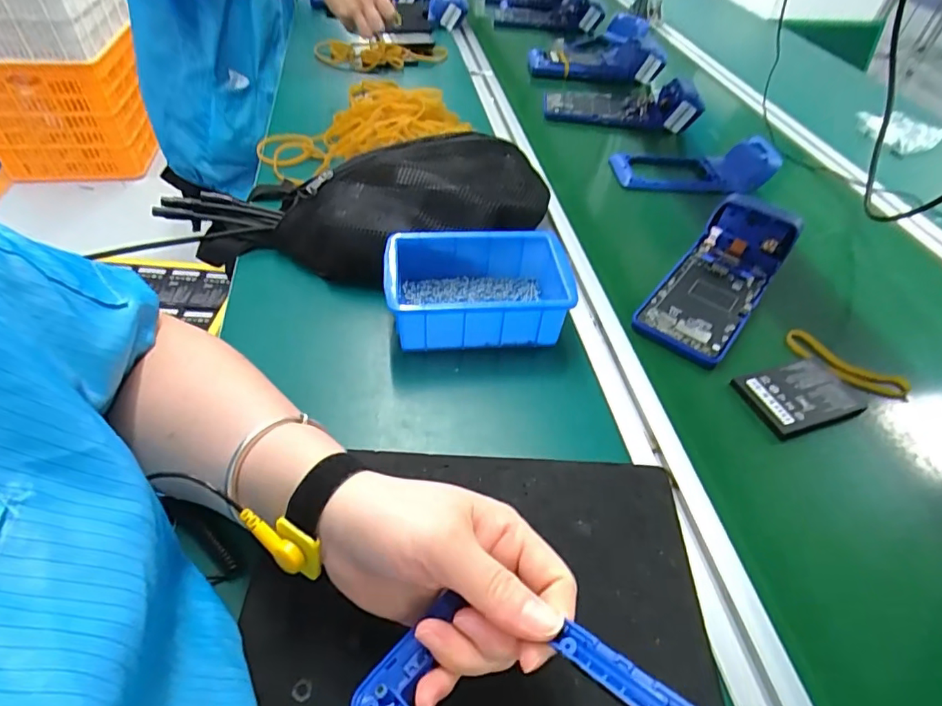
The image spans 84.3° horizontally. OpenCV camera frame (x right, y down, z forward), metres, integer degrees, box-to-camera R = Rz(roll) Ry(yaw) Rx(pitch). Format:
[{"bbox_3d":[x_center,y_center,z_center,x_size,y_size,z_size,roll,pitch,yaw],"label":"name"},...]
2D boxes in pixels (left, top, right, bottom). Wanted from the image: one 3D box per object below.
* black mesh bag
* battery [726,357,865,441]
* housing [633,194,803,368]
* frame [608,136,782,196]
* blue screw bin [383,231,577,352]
[{"bbox_3d":[-0.101,-0.141,0.505,0.359,0.094,0.154,-1,44,-4],"label":"black mesh bag"},{"bbox_3d":[0.270,0.035,0.423,0.094,0.012,0.059,-11,47,-15],"label":"battery"},{"bbox_3d":[0.243,-0.081,0.500,0.080,0.048,0.219,31,51,24],"label":"housing"},{"bbox_3d":[0.287,-0.250,0.686,0.225,0.057,0.088,-6,46,-5],"label":"frame"},{"bbox_3d":[0.007,-0.051,0.444,0.153,0.062,0.101,-2,45,-6],"label":"blue screw bin"}]

